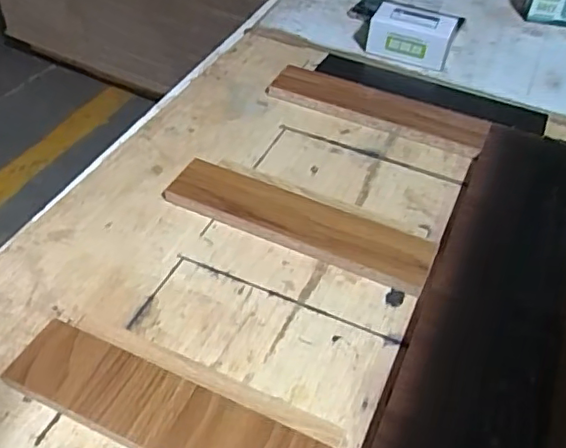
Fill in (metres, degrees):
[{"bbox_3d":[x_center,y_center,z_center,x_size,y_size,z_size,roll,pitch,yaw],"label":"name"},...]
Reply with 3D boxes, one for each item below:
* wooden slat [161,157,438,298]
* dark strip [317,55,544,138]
[{"bbox_3d":[0.014,-0.003,0.597,0.267,0.016,0.068,20,47,17],"label":"wooden slat"},{"bbox_3d":[0.183,-0.171,0.772,0.295,0.009,0.068,21,48,18],"label":"dark strip"}]

